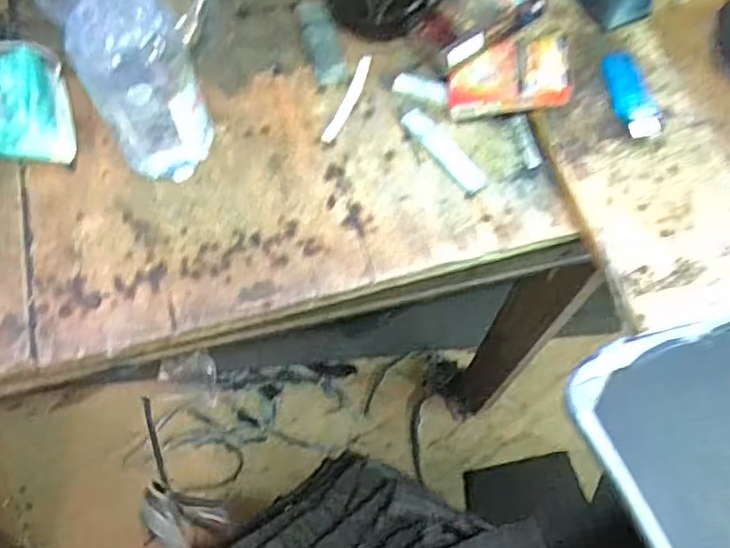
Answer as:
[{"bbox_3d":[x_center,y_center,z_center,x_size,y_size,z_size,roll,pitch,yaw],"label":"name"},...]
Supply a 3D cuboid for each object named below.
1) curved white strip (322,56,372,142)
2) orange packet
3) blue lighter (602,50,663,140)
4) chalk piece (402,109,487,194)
[{"bbox_3d":[-0.013,-0.140,0.507,0.010,0.013,0.083,24,68,8],"label":"curved white strip"},{"bbox_3d":[0.109,-0.152,0.486,0.089,0.014,0.063,-6,67,17],"label":"orange packet"},{"bbox_3d":[0.207,-0.141,0.494,0.026,0.018,0.089,-2,66,-3],"label":"blue lighter"},{"bbox_3d":[0.059,-0.096,0.489,0.018,0.010,0.085,-32,71,-15],"label":"chalk piece"}]

